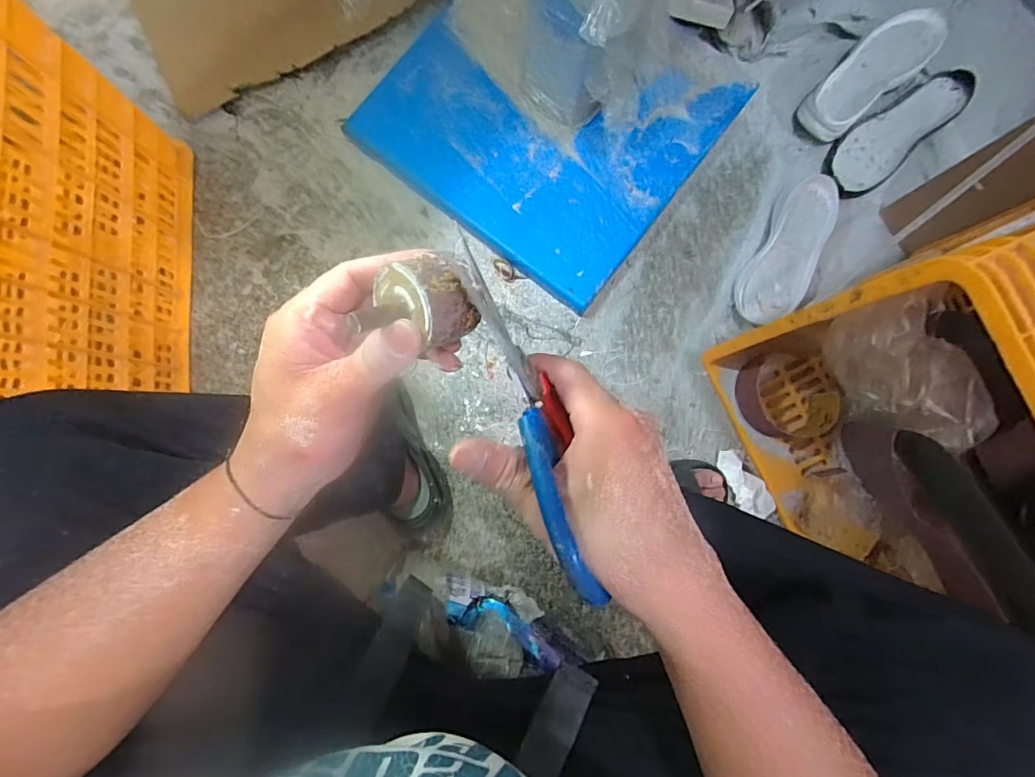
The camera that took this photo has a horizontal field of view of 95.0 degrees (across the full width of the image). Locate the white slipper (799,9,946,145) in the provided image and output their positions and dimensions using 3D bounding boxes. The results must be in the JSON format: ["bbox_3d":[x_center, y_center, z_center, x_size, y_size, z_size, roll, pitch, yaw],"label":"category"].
[{"bbox_3d":[0.579,-0.520,0.777,0.247,0.042,0.103,-41,87,11],"label":"white slipper"}]

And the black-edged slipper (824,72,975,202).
[{"bbox_3d":[0.632,-0.431,0.786,0.294,0.046,0.103,-40,87,-4],"label":"black-edged slipper"}]

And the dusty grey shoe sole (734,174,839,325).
[{"bbox_3d":[0.448,-0.222,0.786,0.110,0.039,0.264,30,85,2],"label":"dusty grey shoe sole"}]

